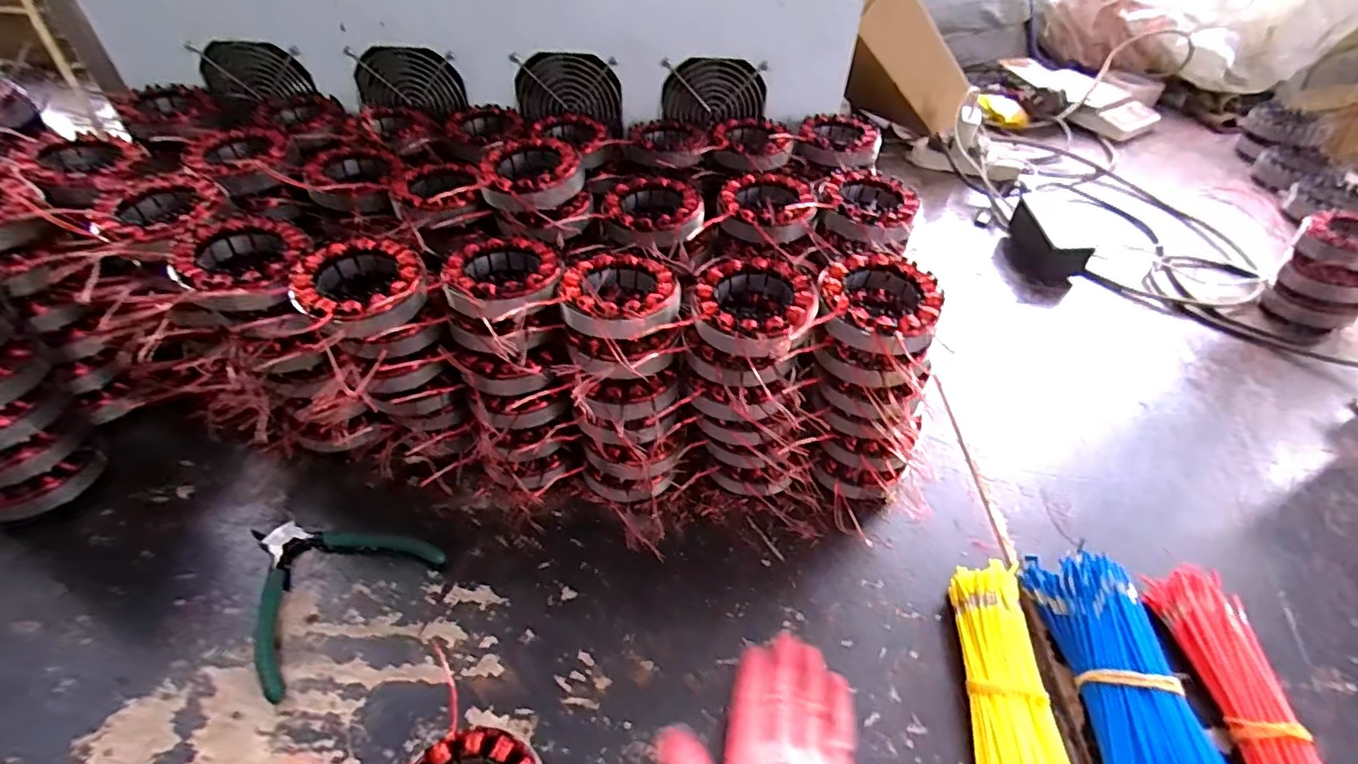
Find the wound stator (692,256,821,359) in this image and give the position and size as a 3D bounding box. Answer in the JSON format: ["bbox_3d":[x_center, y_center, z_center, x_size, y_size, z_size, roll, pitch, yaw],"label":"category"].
[{"bbox_3d":[0.054,-0.051,0.419,0.084,0.035,0.092,1,45,-1],"label":"wound stator"}]

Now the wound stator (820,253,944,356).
[{"bbox_3d":[0.146,-0.057,0.422,0.080,0.030,0.087,1,45,-1],"label":"wound stator"}]

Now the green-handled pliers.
[{"bbox_3d":[-0.279,0.145,0.446,0.129,0.009,0.132,28,50,23],"label":"green-handled pliers"}]

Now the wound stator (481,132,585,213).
[{"bbox_3d":[-0.127,-0.179,0.503,0.084,0.037,0.087,-10,46,-12],"label":"wound stator"}]

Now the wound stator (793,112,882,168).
[{"bbox_3d":[0.175,-0.262,0.636,0.086,0.029,0.098,15,46,12],"label":"wound stator"}]

